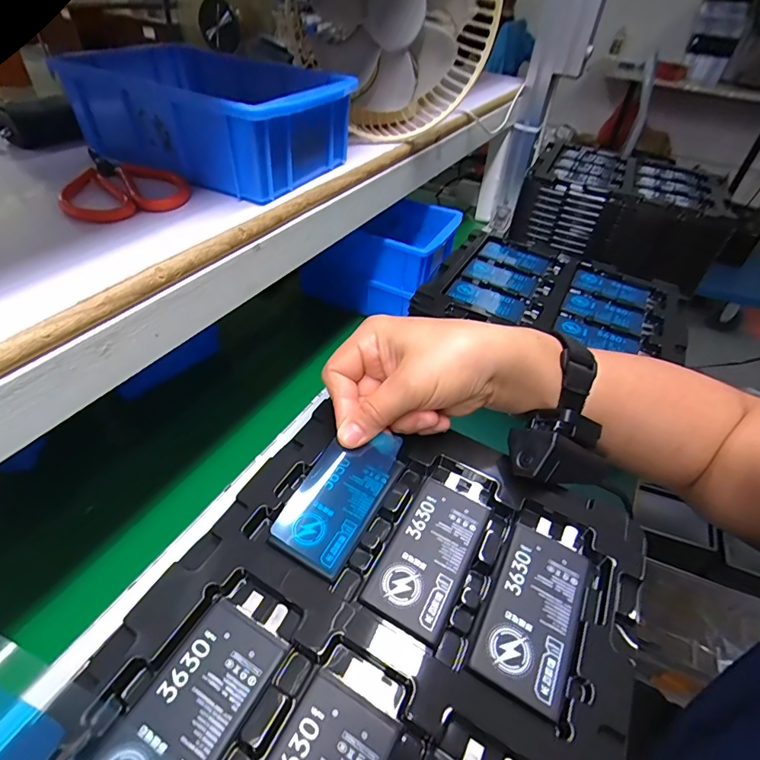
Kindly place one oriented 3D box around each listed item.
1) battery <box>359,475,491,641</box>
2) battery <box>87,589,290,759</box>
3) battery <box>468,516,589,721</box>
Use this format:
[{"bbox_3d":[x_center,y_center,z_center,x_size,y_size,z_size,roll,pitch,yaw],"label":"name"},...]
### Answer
[{"bbox_3d":[0.031,0.092,0.246,0.043,0.005,0.094,23,48,19],"label":"battery"},{"bbox_3d":[-0.079,0.136,0.185,0.044,0.004,0.094,24,48,20],"label":"battery"},{"bbox_3d":[0.083,0.114,0.230,0.042,0.005,0.095,22,47,19],"label":"battery"}]

